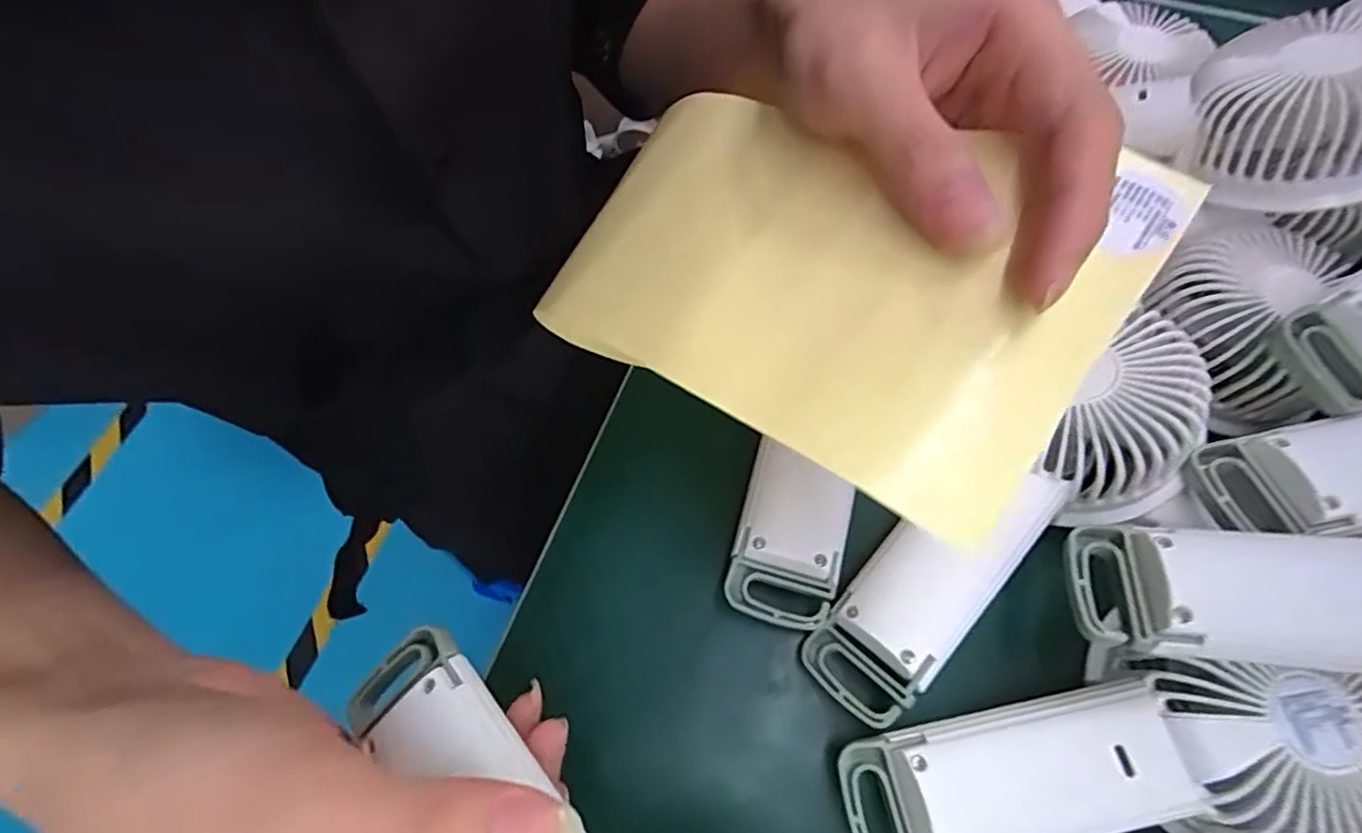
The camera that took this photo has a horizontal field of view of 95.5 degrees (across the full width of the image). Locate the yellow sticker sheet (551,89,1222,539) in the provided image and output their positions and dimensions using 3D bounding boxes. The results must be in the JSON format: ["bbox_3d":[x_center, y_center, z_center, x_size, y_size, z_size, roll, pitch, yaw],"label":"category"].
[{"bbox_3d":[0.033,-0.049,0.192,0.171,0.016,0.107,31,78,33],"label":"yellow sticker sheet"}]

